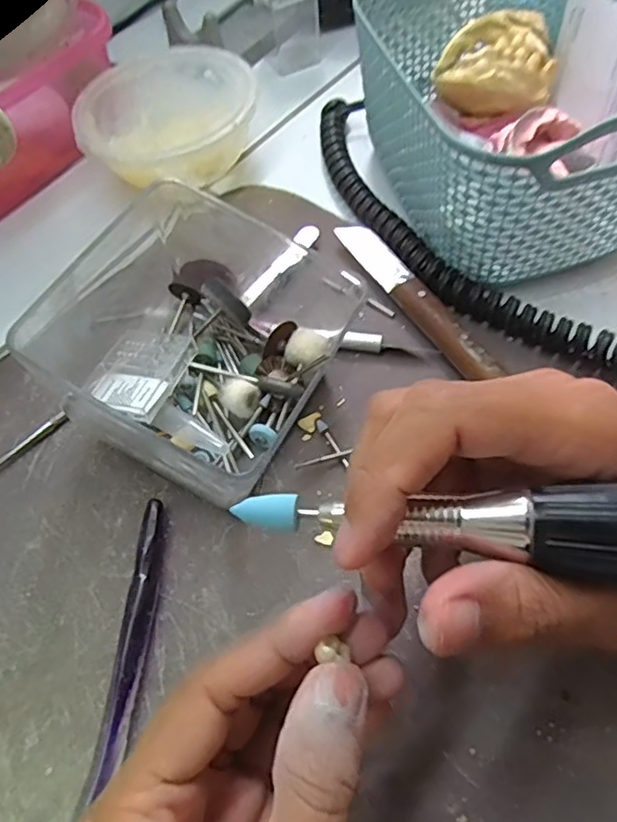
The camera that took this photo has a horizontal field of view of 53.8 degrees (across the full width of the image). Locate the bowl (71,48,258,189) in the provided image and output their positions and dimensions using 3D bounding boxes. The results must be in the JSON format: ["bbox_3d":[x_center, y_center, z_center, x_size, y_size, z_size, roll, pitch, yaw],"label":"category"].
[{"bbox_3d":[-0.080,-0.164,0.354,0.099,0.041,0.091,-2,58,3],"label":"bowl"}]

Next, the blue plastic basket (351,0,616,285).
[{"bbox_3d":[0.096,-0.148,0.306,0.113,0.084,0.169,-15,58,-5],"label":"blue plastic basket"}]

